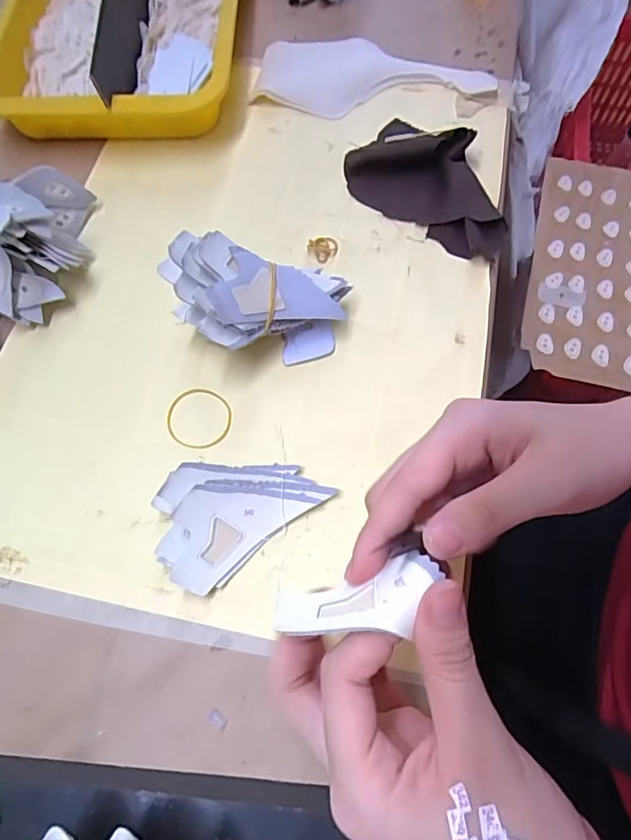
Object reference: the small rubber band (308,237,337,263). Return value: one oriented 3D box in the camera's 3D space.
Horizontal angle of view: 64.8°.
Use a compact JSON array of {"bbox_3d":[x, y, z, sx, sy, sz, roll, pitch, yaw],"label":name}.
[{"bbox_3d":[0.006,-0.124,0.356,0.021,0.007,0.016,-42,71,-16],"label":"small rubber band"}]

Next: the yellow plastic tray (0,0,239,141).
[{"bbox_3d":[-0.163,-0.340,0.420,0.195,0.063,0.261,0,66,1],"label":"yellow plastic tray"}]

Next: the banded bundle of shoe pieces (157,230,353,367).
[{"bbox_3d":[-0.037,-0.073,0.307,0.110,0.058,0.062,4,66,3],"label":"banded bundle of shoe pieces"}]

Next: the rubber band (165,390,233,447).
[{"bbox_3d":[-0.073,-0.001,0.311,0.040,0.004,0.039,0,66,1],"label":"rubber band"}]

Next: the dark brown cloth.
[{"bbox_3d":[0.090,-0.179,0.363,0.129,0.033,0.083,35,71,16],"label":"dark brown cloth"}]

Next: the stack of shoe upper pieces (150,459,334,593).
[{"bbox_3d":[-0.049,0.048,0.282,0.092,0.011,0.065,-38,86,-17],"label":"stack of shoe upper pieces"}]

